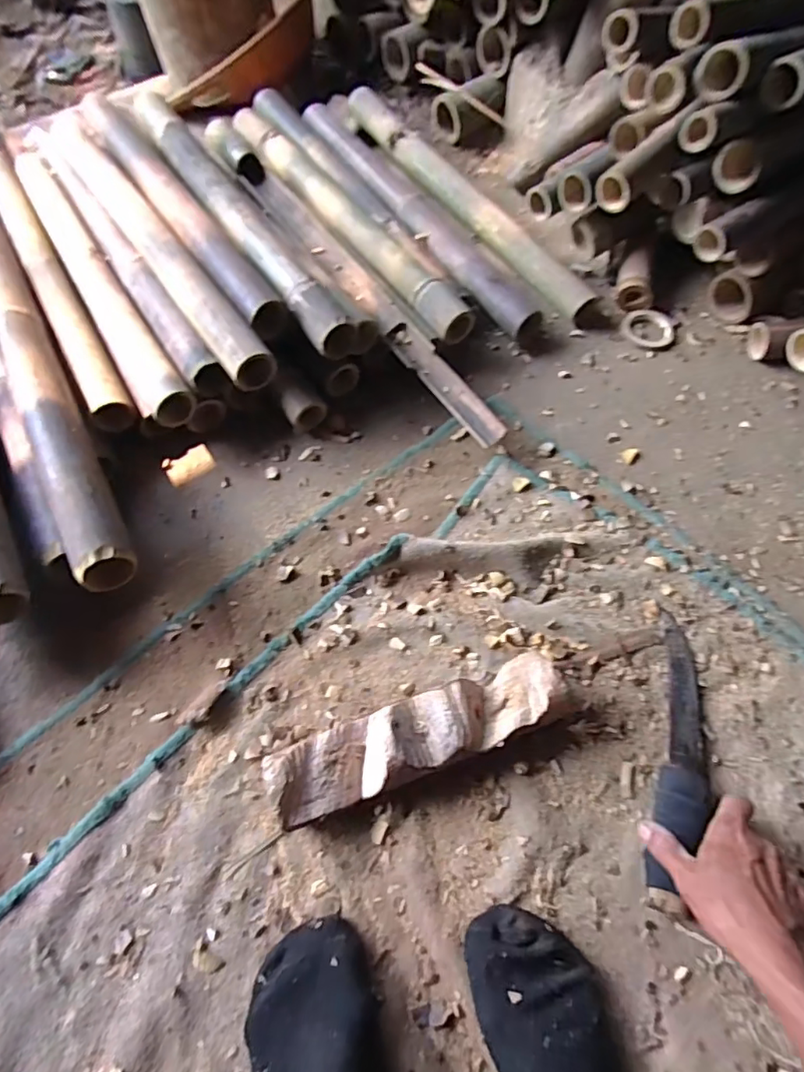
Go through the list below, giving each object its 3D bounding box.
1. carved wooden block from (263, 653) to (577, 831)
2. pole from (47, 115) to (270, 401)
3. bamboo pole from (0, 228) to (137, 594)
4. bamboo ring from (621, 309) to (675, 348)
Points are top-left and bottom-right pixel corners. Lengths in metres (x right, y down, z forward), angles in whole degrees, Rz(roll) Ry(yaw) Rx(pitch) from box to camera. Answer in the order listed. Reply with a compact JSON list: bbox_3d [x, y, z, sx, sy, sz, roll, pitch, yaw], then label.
[{"bbox_3d":[0.024,0.200,0.579,0.302,0.061,0.074,-18,64,-7],"label":"carved wooden block"},{"bbox_3d":[-0.384,-0.450,0.843,0.060,0.055,0.718,-33,64,-14],"label":"pole"},{"bbox_3d":[-0.652,-0.475,0.878,0.068,0.055,1.367,-28,65,-12],"label":"bamboo pole"},{"bbox_3d":[0.381,-0.321,0.885,0.079,0.011,0.079,-1,63,2],"label":"bamboo ring"}]

